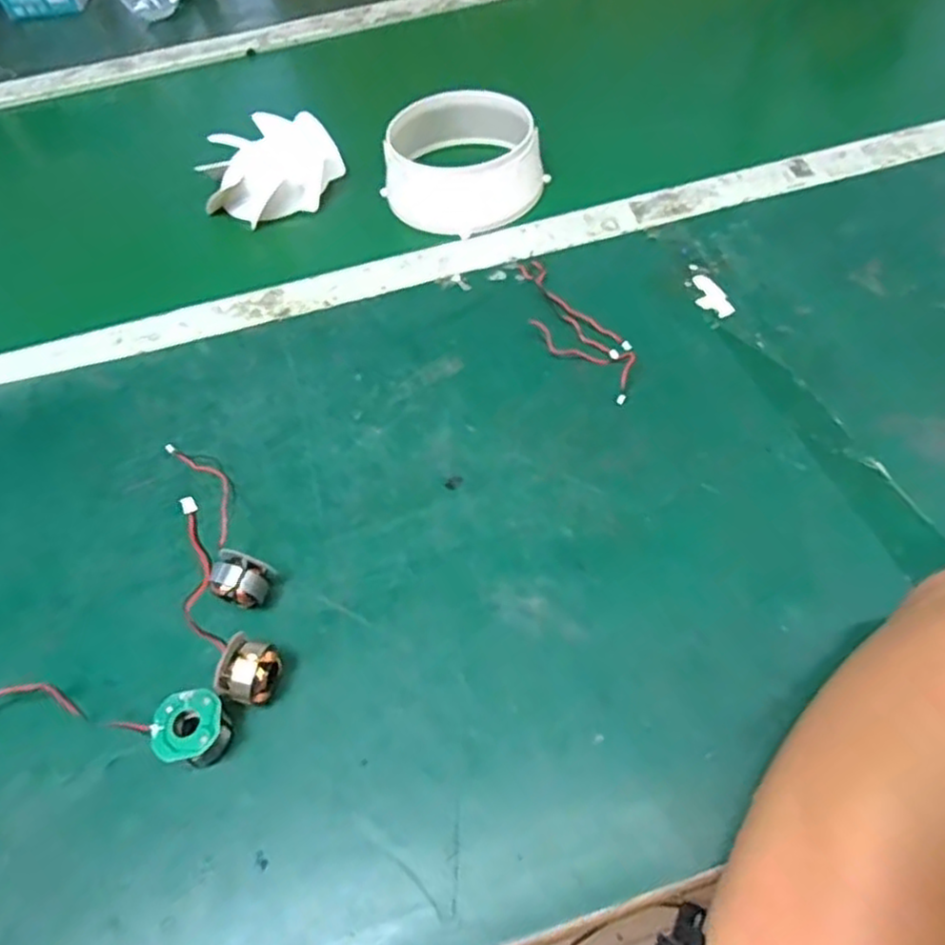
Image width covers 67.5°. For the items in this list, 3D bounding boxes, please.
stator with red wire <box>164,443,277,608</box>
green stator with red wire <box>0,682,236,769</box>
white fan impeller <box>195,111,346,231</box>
[{"bbox_3d":[-0.140,0.019,0.387,0.027,0.028,0.133,-27,56,-13],"label":"stator with red wire"},{"bbox_3d":[-0.178,0.113,0.326,0.130,0.025,0.031,2,54,7],"label":"green stator with red wire"},{"bbox_3d":[-0.168,-0.252,0.583,0.106,0.035,0.101,-27,56,-14],"label":"white fan impeller"}]

